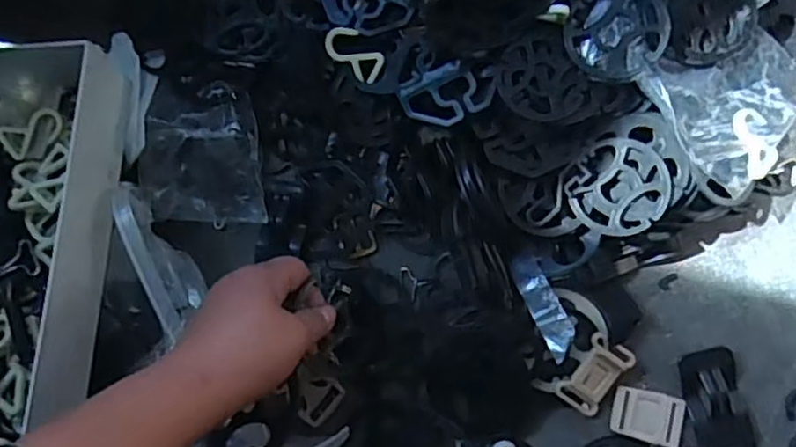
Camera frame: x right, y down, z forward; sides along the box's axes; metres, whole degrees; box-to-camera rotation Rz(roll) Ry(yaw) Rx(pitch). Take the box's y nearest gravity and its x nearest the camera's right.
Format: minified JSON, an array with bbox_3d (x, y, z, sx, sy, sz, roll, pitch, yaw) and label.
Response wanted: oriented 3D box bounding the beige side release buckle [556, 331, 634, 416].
[{"bbox_3d":[0.126,0.096,0.426,0.029,0.015,0.049,34,86,9],"label":"beige side release buckle"}]

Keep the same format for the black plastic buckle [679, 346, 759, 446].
[{"bbox_3d":[0.201,0.115,0.419,0.036,0.014,0.071,-12,81,4],"label":"black plastic buckle"}]

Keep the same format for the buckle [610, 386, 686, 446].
[{"bbox_3d":[0.159,0.123,0.424,0.043,0.004,0.031,12,83,7],"label":"buckle"}]

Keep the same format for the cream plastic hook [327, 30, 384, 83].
[{"bbox_3d":[-0.029,-0.114,0.445,0.042,0.005,0.024,41,116,8],"label":"cream plastic hook"}]

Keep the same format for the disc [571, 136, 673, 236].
[{"bbox_3d":[0.138,-0.023,0.407,0.054,0.005,0.059,-1,83,6],"label":"disc"}]

